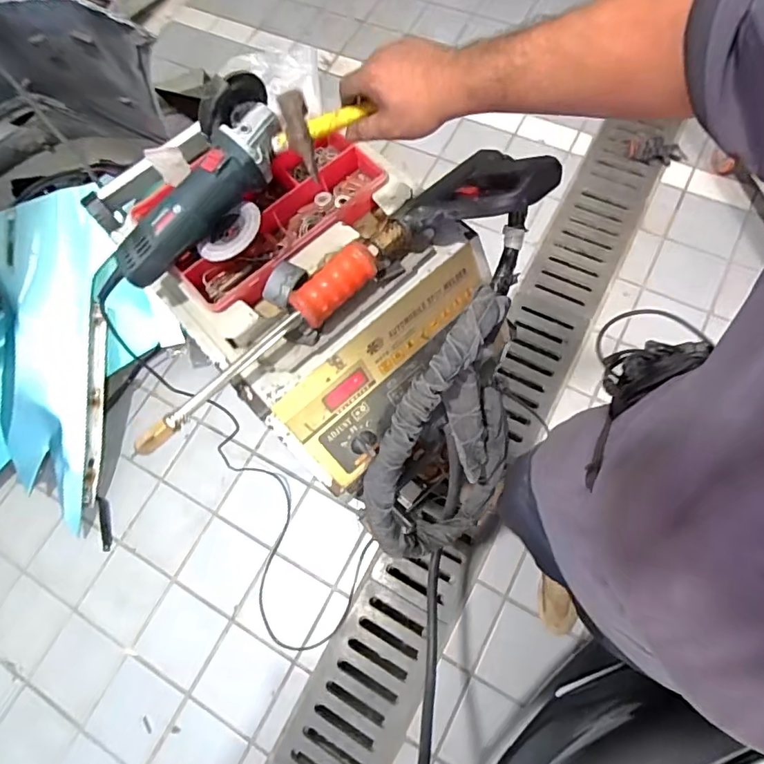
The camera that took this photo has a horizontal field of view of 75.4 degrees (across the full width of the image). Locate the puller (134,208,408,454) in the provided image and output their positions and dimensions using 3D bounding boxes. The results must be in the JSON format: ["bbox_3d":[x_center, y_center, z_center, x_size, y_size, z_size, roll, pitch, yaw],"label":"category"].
[{"bbox_3d":[-0.114,-0.065,0.612,0.079,0.067,0.421,36,76,11],"label":"puller"}]

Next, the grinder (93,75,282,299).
[{"bbox_3d":[-0.227,-0.231,0.620,0.104,0.092,0.326,34,88,5],"label":"grinder"}]

